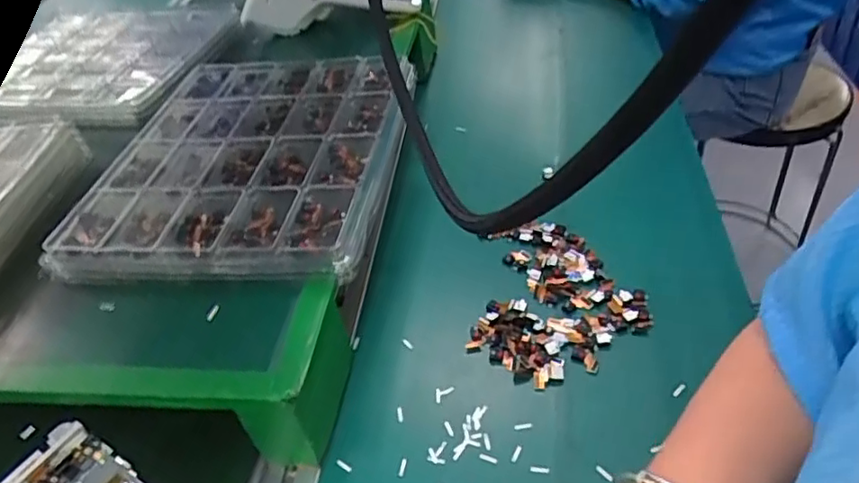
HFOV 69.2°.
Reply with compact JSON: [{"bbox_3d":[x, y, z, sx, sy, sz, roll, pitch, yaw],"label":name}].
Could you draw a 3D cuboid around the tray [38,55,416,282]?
[{"bbox_3d":[-0.147,-0.087,0.527,0.240,0.023,0.305,-2,42,9],"label":"tray"}]

